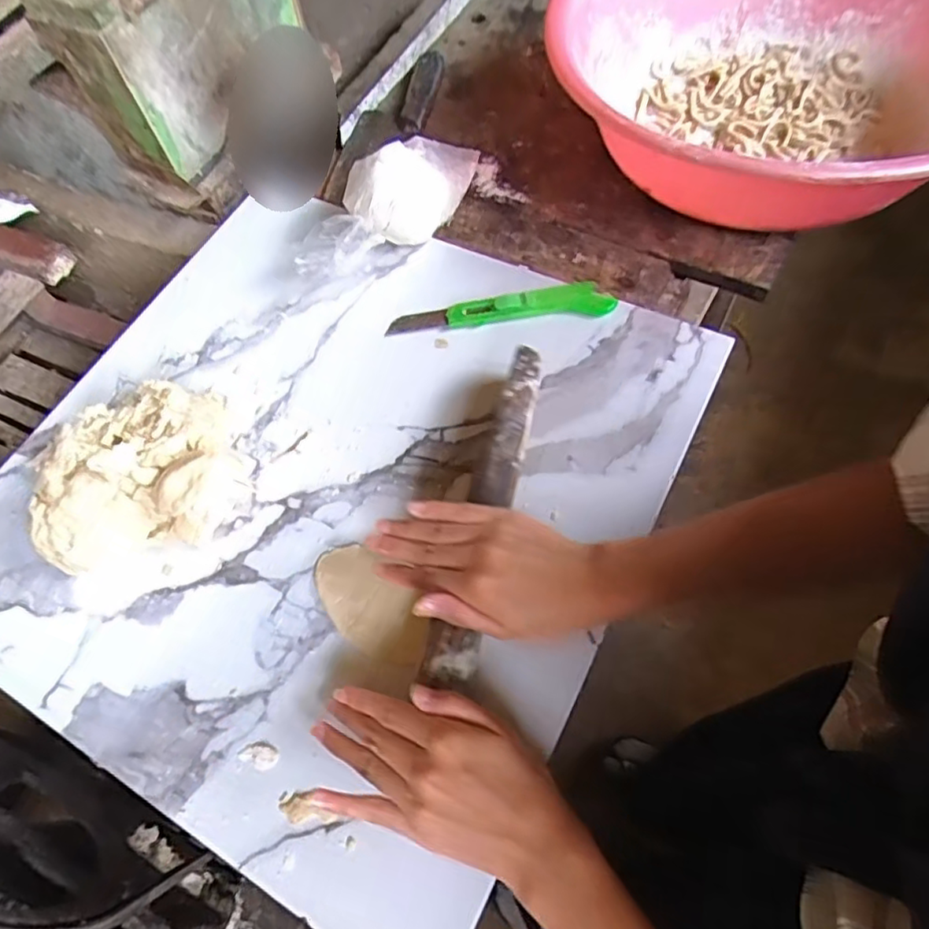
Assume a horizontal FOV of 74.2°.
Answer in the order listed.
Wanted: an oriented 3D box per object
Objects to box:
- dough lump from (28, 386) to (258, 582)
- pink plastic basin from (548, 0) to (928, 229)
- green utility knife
[{"bbox_3d":[-0.248,0.003,0.466,0.147,0.065,0.135,-18,62,-5],"label":"dough lump"},{"bbox_3d":[0.288,-0.357,0.568,0.397,0.127,0.422,-2,62,3],"label":"pink plastic basin"},{"bbox_3d":[0.031,-0.136,0.530,0.190,0.020,0.032,-3,62,2],"label":"green utility knife"}]

